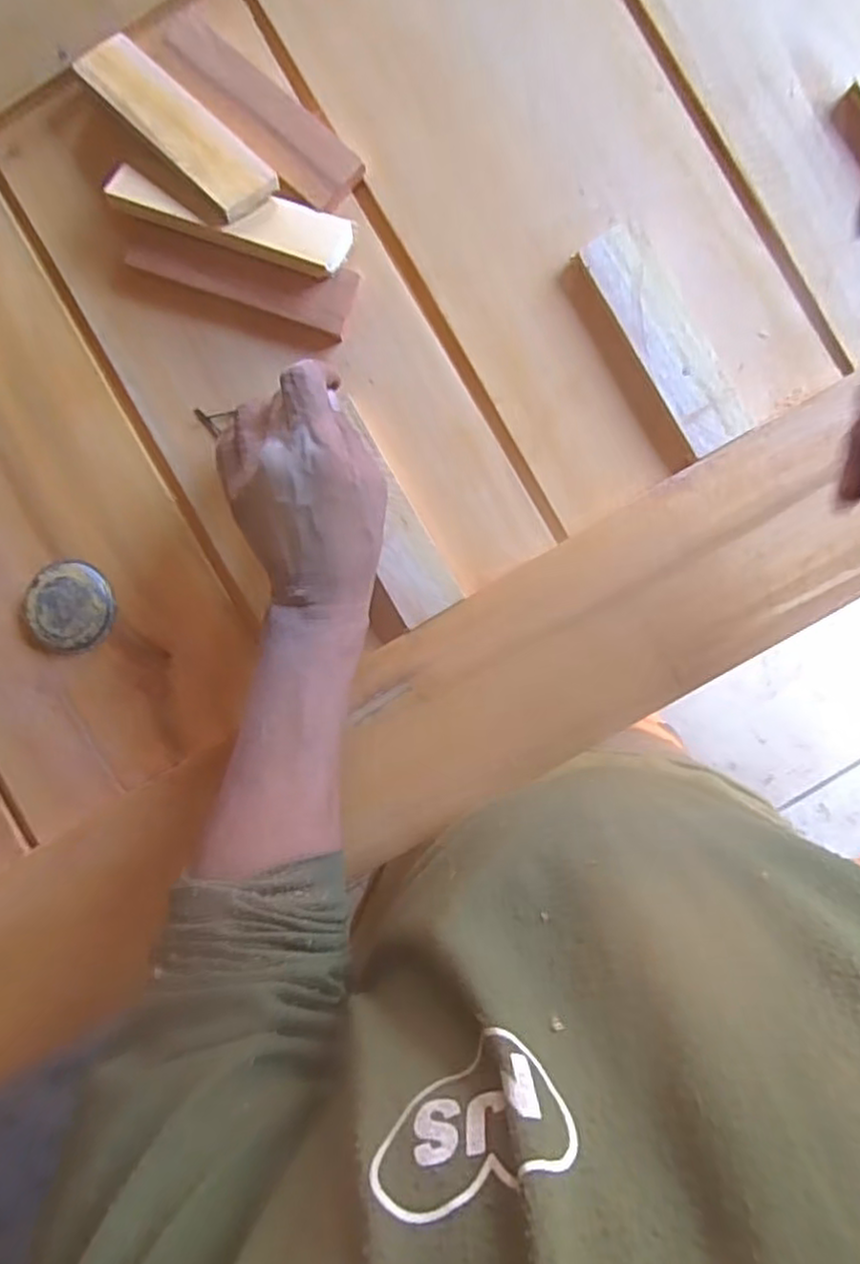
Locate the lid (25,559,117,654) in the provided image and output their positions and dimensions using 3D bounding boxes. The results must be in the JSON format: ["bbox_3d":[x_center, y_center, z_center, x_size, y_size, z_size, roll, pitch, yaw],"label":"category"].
[{"bbox_3d":[-0.249,-0.018,0.478,0.058,0.008,0.061,0,90,5],"label":"lid"}]

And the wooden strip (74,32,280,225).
[{"bbox_3d":[-0.163,-0.317,0.438,0.143,0.009,0.048,44,84,4],"label":"wooden strip"}]

